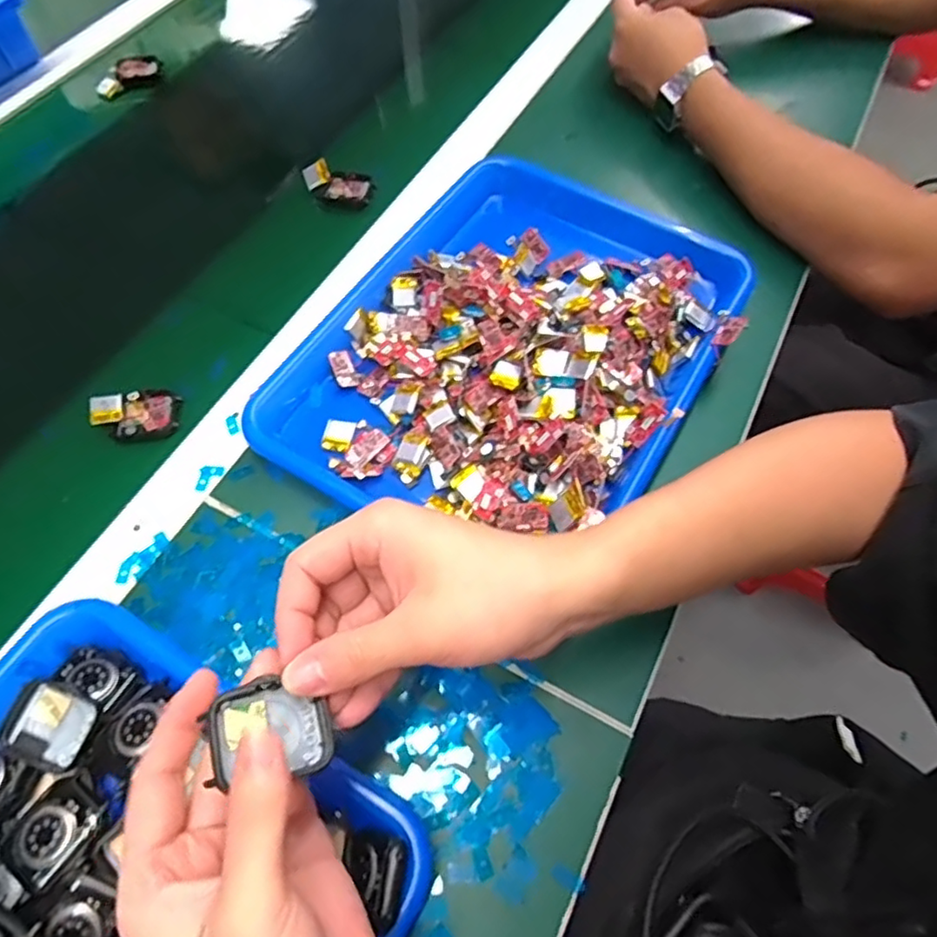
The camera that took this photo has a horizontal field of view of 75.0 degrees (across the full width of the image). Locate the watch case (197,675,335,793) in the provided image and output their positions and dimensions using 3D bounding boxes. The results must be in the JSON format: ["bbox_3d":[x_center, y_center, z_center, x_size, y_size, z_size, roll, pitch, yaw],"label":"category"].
[{"bbox_3d":[-0.076,0.101,0.237,0.046,0.012,0.035,3,51,-31],"label":"watch case"}]

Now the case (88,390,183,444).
[{"bbox_3d":[-0.232,-0.038,0.428,0.055,0.016,0.038,-10,63,-5],"label":"case"}]

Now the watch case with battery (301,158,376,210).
[{"bbox_3d":[-0.116,-0.253,0.538,0.061,0.022,0.035,7,63,3],"label":"watch case with battery"}]

